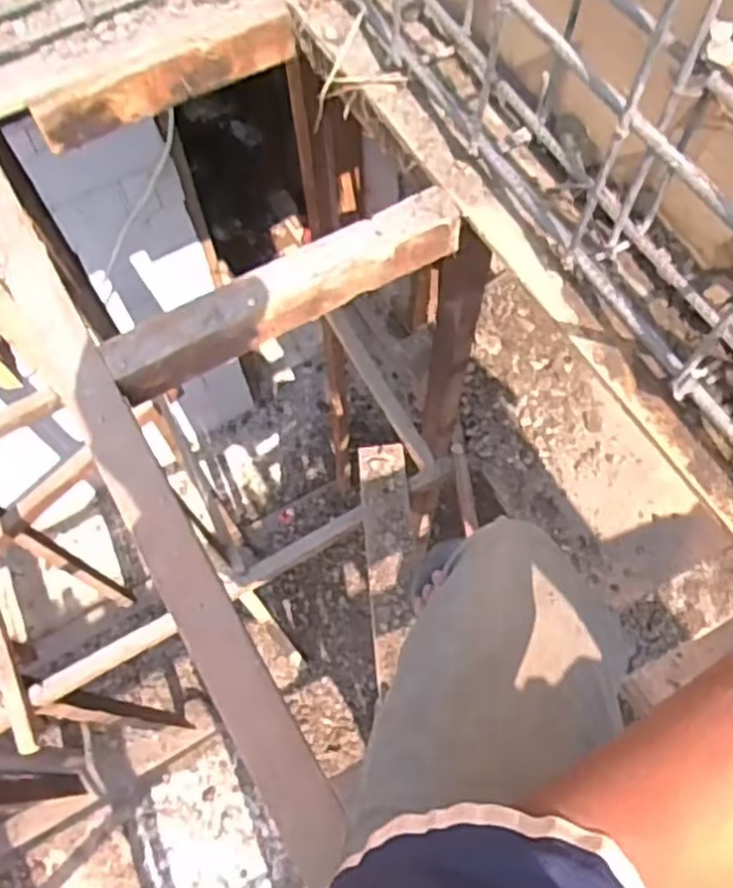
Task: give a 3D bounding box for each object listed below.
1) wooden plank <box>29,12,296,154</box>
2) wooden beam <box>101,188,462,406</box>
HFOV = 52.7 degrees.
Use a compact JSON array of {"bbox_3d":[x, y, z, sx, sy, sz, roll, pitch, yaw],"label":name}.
[{"bbox_3d":[-0.236,-0.442,0.900,0.327,0.068,0.017,-28,69,-11],"label":"wooden plank"},{"bbox_3d":[-0.083,-0.163,0.797,0.398,0.060,0.064,-29,69,-12],"label":"wooden beam"}]

